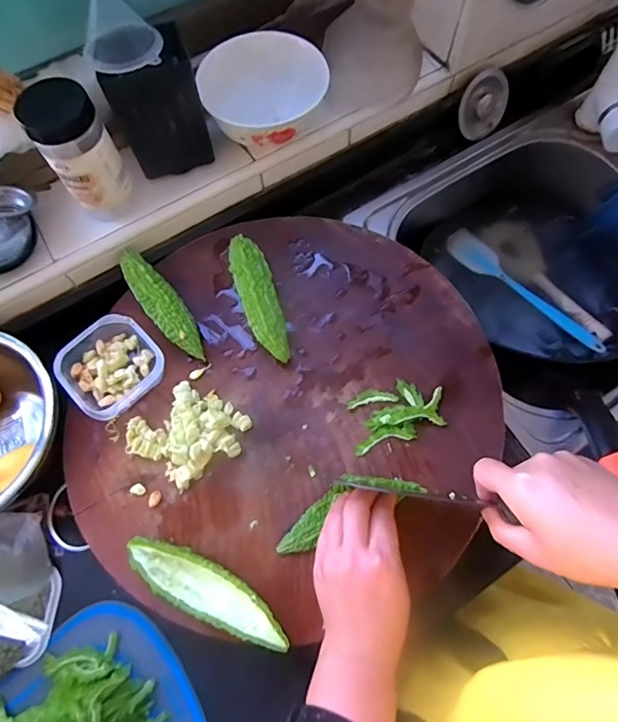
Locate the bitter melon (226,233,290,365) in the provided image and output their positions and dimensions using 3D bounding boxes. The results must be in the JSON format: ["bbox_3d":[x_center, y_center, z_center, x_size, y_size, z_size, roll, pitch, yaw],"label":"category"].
[{"bbox_3d":[-0.053,-0.065,0.478,0.041,0.038,0.145,-19,71,-6],"label":"bitter melon"}]

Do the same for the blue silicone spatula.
[{"bbox_3d":[0.306,-0.103,0.661,0.046,0.033,0.262,-36,73,-11],"label":"blue silicone spatula"}]

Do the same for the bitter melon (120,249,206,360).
[{"bbox_3d":[-0.154,-0.059,0.480,0.036,0.036,0.143,-38,74,-12],"label":"bitter melon"}]

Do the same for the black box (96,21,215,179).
[{"bbox_3d":[-0.153,-0.254,0.462,0.087,0.123,0.051,-16,71,-5],"label":"black box"}]

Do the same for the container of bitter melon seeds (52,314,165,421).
[{"bbox_3d":[-0.204,0.001,0.463,0.090,0.035,0.092,-43,75,-13],"label":"container of bitter melon seeds"}]

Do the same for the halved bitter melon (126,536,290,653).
[{"bbox_3d":[-0.087,0.200,0.395,0.152,0.023,0.044,24,72,10],"label":"halved bitter melon"}]

